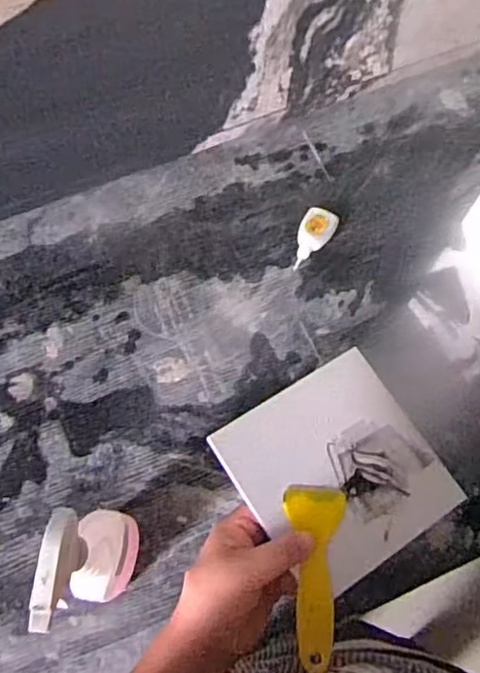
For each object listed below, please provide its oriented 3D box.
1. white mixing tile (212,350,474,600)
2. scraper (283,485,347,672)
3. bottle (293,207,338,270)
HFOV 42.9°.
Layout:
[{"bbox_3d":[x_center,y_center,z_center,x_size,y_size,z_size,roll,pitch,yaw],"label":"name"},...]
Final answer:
[{"bbox_3d":[0.077,0.104,0.482,0.147,0.010,0.148,-31,78,-12],"label":"white mixing tile"},{"bbox_3d":[0.055,0.174,0.450,0.044,0.007,0.127,2,66,1],"label":"scraper"},{"bbox_3d":[0.097,-0.127,0.813,0.042,0.025,0.088,22,73,8],"label":"bottle"}]

